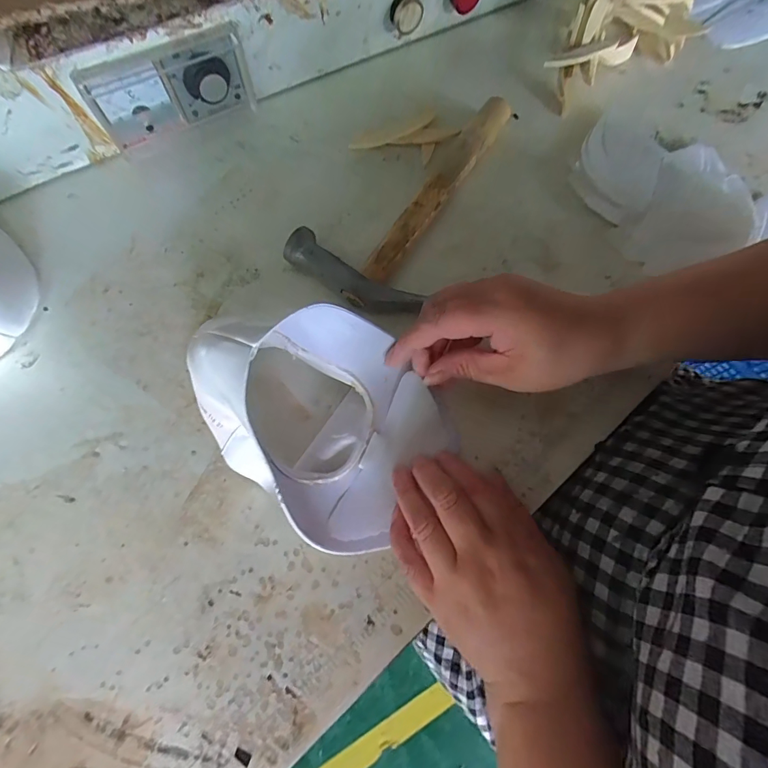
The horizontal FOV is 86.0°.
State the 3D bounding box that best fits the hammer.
[{"bbox_3d":[0.023,-0.163,0.345,0.107,0.026,0.232,27,73,8],"label":"hammer"}]

